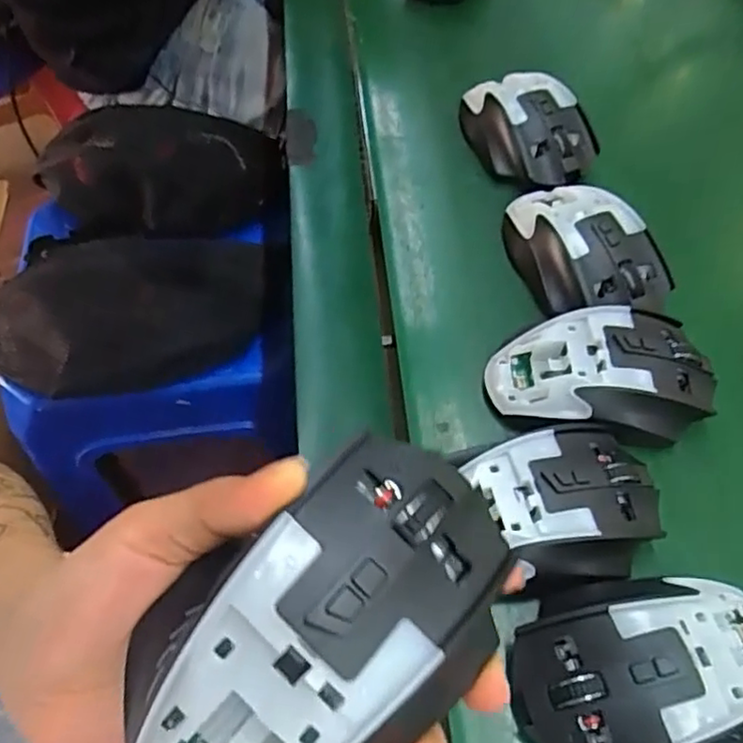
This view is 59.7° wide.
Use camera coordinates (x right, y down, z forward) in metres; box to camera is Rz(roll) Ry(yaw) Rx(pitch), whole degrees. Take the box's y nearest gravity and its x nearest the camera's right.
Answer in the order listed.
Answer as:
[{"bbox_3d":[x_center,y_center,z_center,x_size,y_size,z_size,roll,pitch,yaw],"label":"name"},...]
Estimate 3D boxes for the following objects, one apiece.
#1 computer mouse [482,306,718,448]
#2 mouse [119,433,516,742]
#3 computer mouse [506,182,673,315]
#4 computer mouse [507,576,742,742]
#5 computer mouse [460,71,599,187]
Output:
[{"bbox_3d":[0.120,0.003,0.336,0.110,0.034,0.066,-4,55,-1],"label":"computer mouse"},{"bbox_3d":[-0.014,0.062,0.164,0.107,0.036,0.066,-34,61,-20],"label":"mouse"},{"bbox_3d":[0.124,-0.074,0.386,0.065,0.036,0.109,-18,56,-11],"label":"computer mouse"},{"bbox_3d":[0.114,0.121,0.261,0.111,0.040,0.070,-2,55,0],"label":"computer mouse"},{"bbox_3d":[0.109,-0.171,0.448,0.068,0.034,0.103,-17,56,-10],"label":"computer mouse"}]

